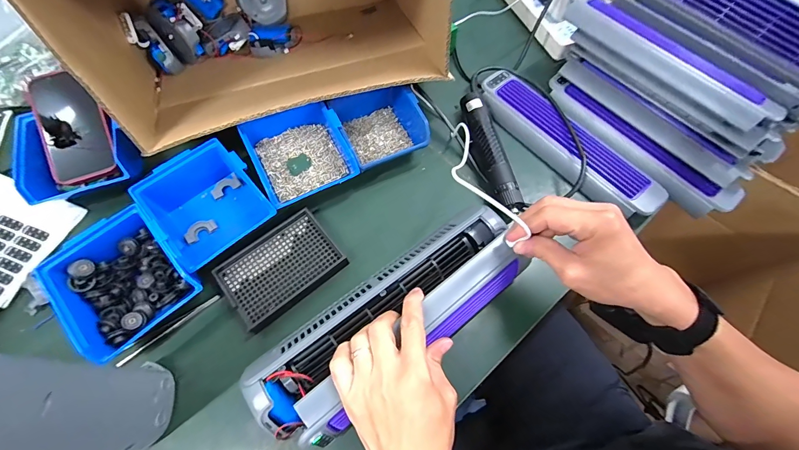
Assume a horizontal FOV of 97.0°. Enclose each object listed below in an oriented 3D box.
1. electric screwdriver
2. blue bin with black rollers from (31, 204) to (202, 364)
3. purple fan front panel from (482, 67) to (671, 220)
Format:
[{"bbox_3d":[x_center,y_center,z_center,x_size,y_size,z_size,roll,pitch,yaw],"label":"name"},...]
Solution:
[{"bbox_3d":[0.125,-0.110,0.508,0.037,0.037,0.198,-9,66,-5],"label":"electric screwdriver"},{"bbox_3d":[-0.307,0.061,0.401,0.116,0.061,0.141,-42,73,-18],"label":"blue bin with black rollers"},{"bbox_3d":[0.245,-0.127,0.520,0.087,0.034,0.292,-40,72,-17],"label":"purple fan front panel"}]

